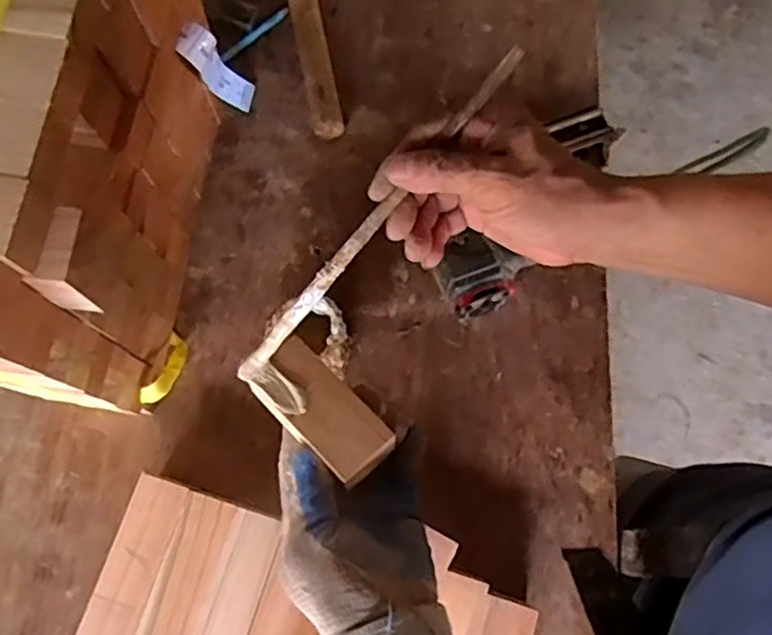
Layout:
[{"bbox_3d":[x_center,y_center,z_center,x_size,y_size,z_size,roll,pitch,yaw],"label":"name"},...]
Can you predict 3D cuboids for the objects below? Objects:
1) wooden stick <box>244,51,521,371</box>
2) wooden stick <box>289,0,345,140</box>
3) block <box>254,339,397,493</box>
[{"bbox_3d":[-0.010,-0.056,0.415,0.011,0.008,0.262,44,105,9],"label":"wooden stick"},{"bbox_3d":[-0.079,-0.295,0.710,0.032,0.028,0.226,-11,76,-4],"label":"wooden stick"},{"bbox_3d":[-0.043,0.059,0.438,0.049,0.009,0.101,-38,69,-10],"label":"block"}]

